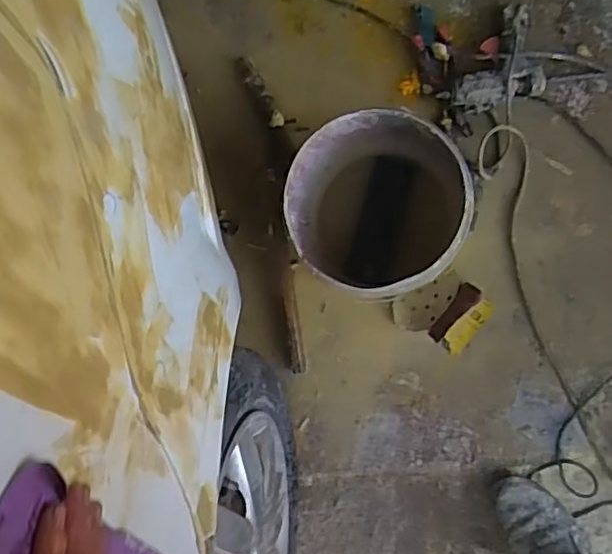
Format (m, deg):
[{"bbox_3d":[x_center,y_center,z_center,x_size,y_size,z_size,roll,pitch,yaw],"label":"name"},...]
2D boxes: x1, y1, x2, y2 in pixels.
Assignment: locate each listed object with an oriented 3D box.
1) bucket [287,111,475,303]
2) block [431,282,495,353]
[{"bbox_3d":[0.113,-0.102,0.993,0.250,0.236,0.261,0,88,11],"label":"bucket"},{"bbox_3d":[0.261,0.071,1.055,0.069,0.050,0.114,35,94,10],"label":"block"}]

